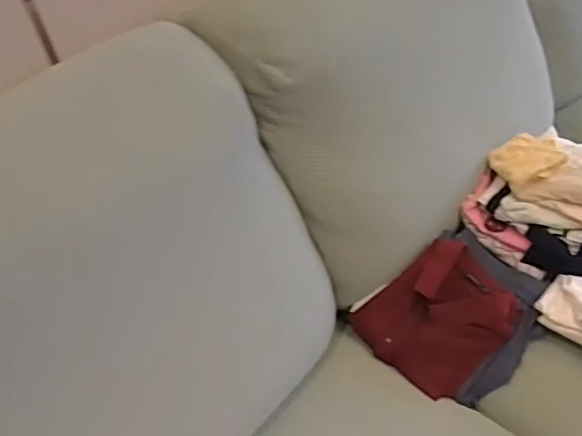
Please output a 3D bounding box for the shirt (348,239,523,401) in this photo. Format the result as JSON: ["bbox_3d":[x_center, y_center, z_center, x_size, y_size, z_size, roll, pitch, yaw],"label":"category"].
[{"bbox_3d":[0.261,0.172,1.007,0.247,0.059,0.217,-47,54,1],"label":"shirt"}]

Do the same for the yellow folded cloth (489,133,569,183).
[{"bbox_3d":[0.437,-0.112,1.073,0.109,0.027,0.116,-42,44,19],"label":"yellow folded cloth"}]

